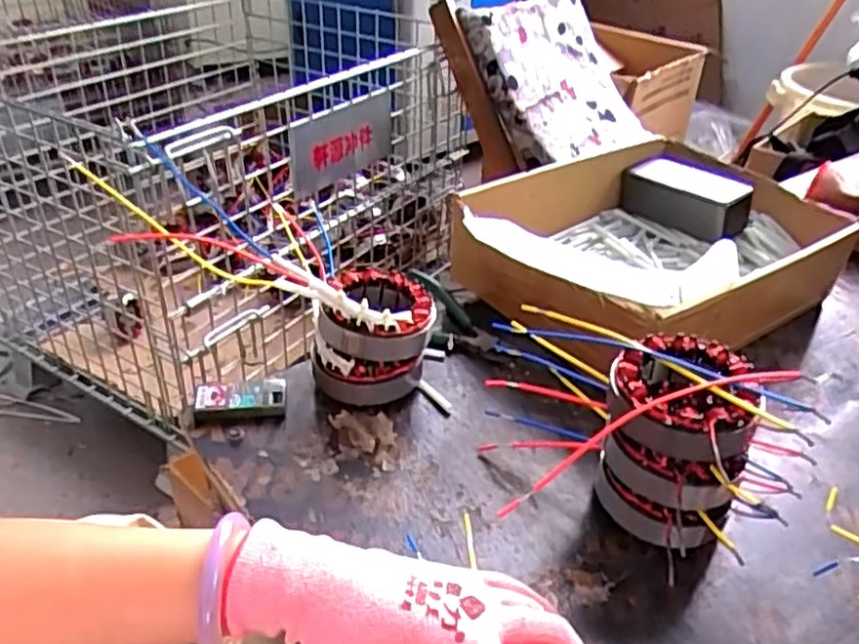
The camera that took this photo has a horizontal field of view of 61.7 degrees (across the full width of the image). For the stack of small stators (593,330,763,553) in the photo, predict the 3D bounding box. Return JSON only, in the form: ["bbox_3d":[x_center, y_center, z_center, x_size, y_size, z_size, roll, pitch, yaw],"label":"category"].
[{"bbox_3d":[0.155,0.081,0.466,0.090,0.120,0.090,17,36,18],"label":"stack of small stators"}]

